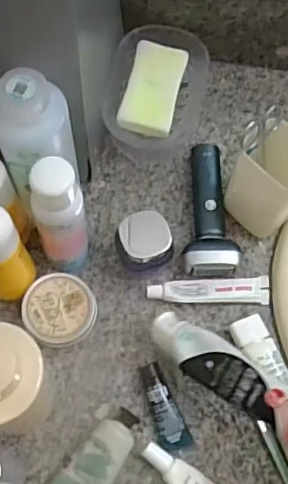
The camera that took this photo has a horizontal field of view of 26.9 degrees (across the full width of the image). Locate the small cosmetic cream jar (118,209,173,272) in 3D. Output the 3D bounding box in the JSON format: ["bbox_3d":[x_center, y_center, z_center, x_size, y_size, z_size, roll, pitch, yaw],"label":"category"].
[{"bbox_3d":[0.001,0.004,0.601,0.052,0.062,0.046,-10,71,-7],"label":"small cosmetic cream jar"}]

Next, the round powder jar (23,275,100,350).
[{"bbox_3d":[-0.081,0.069,0.591,0.068,0.039,0.070,1,70,-3],"label":"round powder jar"}]

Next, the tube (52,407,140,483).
[{"bbox_3d":[-0.045,0.203,0.544,0.042,0.027,0.112,36,73,11],"label":"tube"}]

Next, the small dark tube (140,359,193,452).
[{"bbox_3d":[0.017,0.155,0.566,0.028,0.022,0.080,-24,72,-9],"label":"small dark tube"}]

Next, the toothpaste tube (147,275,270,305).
[{"bbox_3d":[0.066,0.050,0.609,0.122,0.018,0.027,-3,70,-2],"label":"toothpaste tube"}]

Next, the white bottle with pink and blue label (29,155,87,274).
[{"bbox_3d":[-0.075,-0.017,0.554,0.042,0.175,0.044,0,70,-1],"label":"white bottle with pink and blue label"}]

